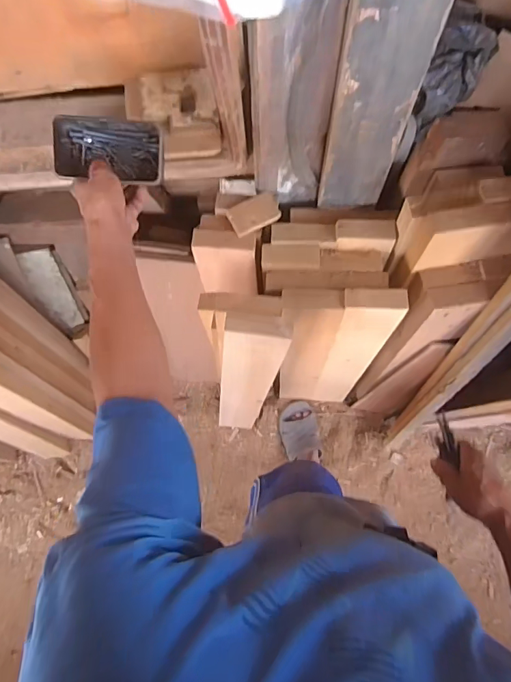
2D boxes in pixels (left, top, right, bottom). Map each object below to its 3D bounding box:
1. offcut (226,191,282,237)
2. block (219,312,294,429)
[{"bbox_3d":[-0.001,-0.212,0.730,0.086,0.008,0.051,-28,87,1],"label":"offcut"},{"bbox_3d":[-0.022,0.099,0.964,0.105,0.712,0.034,8,67,-2],"label":"block"}]

